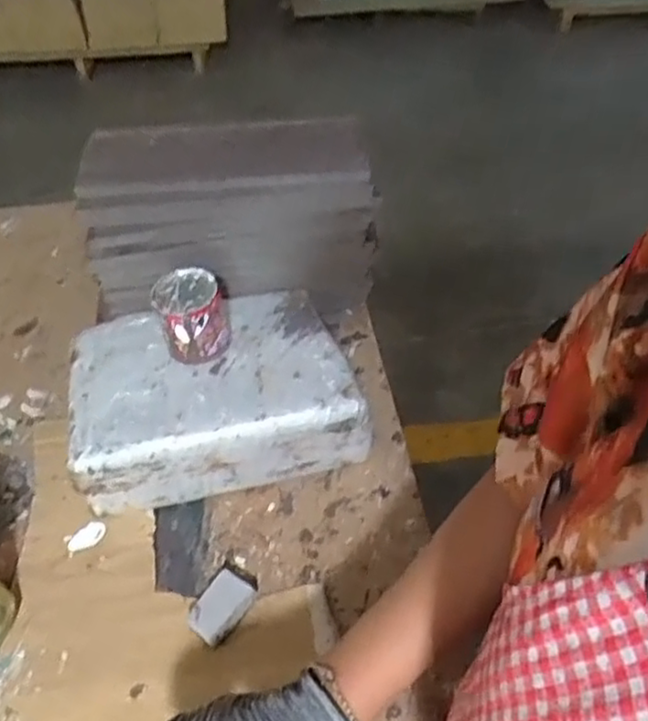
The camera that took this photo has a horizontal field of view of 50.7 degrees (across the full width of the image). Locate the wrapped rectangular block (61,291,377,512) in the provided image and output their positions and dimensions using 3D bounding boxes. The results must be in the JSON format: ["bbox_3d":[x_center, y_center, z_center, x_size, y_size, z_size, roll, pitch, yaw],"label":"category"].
[{"bbox_3d":[-0.112,0.029,0.723,0.287,0.091,0.200,-9,47,-8],"label":"wrapped rectangular block"}]

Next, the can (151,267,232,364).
[{"bbox_3d":[-0.133,-0.043,0.686,0.062,0.078,0.062,0,47,1],"label":"can"}]

